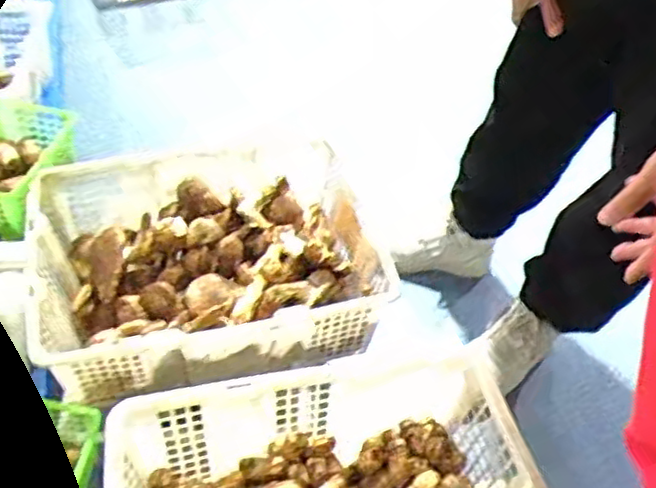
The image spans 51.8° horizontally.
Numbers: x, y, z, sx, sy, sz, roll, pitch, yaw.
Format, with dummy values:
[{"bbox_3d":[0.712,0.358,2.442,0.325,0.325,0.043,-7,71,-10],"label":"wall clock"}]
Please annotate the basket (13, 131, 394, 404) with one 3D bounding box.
[{"bbox_3d":[-0.183,0.023,1.005,0.462,0.157,0.355,-10,48,-14],"label":"basket"}]

